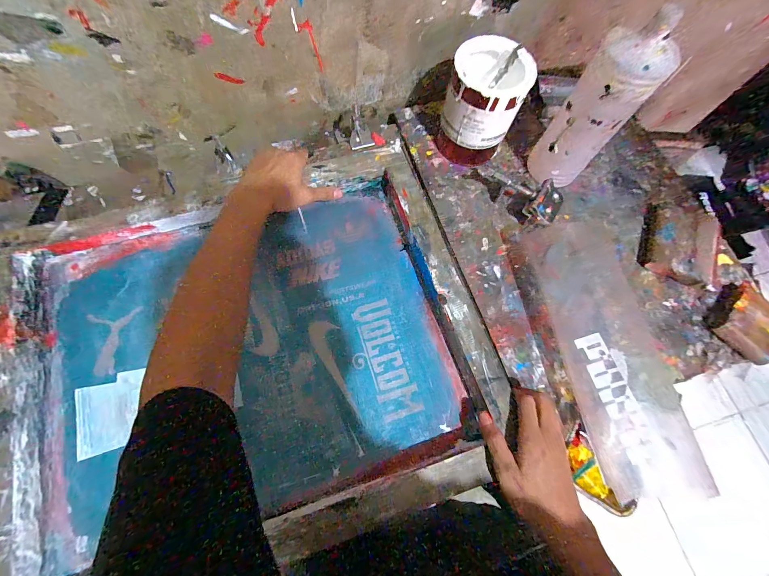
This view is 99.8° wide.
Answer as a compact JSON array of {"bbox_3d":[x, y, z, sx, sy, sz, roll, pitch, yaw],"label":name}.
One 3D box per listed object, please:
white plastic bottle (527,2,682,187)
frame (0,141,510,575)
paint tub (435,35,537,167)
[{"bbox_3d":[0.275,-0.226,0.439,0.073,0.226,0.063,-2,70,-3],"label":"white plastic bottle"},{"bbox_3d":[-0.161,0.070,0.414,0.549,0.059,0.458,-17,72,-9],"label":"frame"},{"bbox_3d":[0.147,-0.274,0.497,0.107,0.136,0.114,1,72,-2],"label":"paint tub"}]

